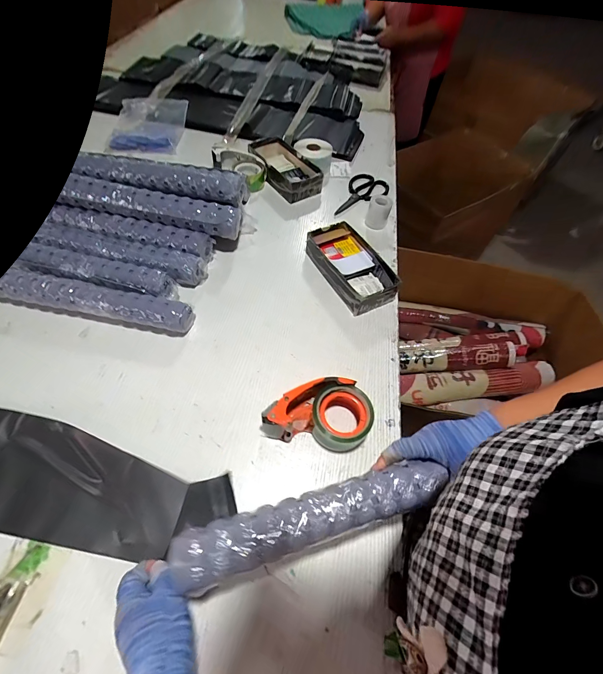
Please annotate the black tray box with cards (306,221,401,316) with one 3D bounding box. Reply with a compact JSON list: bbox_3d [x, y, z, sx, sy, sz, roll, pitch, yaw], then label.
[{"bbox_3d":[0.106,-0.154,0.677,0.113,0.046,0.214,-21,60,-18],"label":"black tray box with cards"}]

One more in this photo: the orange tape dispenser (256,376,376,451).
[{"bbox_3d":[0.028,0.114,0.498,0.164,0.062,0.100,11,55,2],"label":"orange tape dispenser"}]

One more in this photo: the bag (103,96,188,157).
[{"bbox_3d":[-0.463,-0.647,0.963,0.192,0.046,0.295,0,55,-5],"label":"bag"}]

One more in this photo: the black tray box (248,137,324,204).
[{"bbox_3d":[-0.049,-0.461,0.868,0.108,0.060,0.242,-30,63,-23],"label":"black tray box"}]

